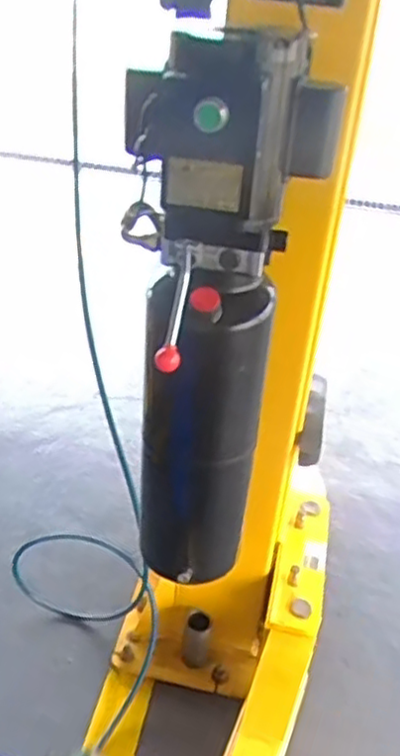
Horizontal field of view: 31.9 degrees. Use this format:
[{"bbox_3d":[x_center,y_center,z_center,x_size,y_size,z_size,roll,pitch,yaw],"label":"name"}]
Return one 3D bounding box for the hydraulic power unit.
[{"bbox_3d":[0.017,-0.056,0.980,0.241,0.734,0.249,7,34,5],"label":"hydraulic power unit"}]

